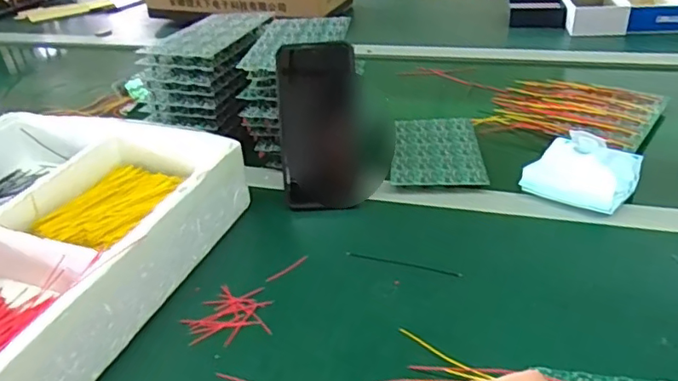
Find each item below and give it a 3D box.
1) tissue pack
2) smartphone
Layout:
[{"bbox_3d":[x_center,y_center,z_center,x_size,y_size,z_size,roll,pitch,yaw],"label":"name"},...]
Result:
[{"bbox_3d":[0.250,-0.021,0.590,0.105,0.038,0.096,16,38,29],"label":"tissue pack"},{"bbox_3d":[-0.017,-0.064,0.593,0.084,0.171,0.013,-6,18,-15],"label":"smartphone"}]

